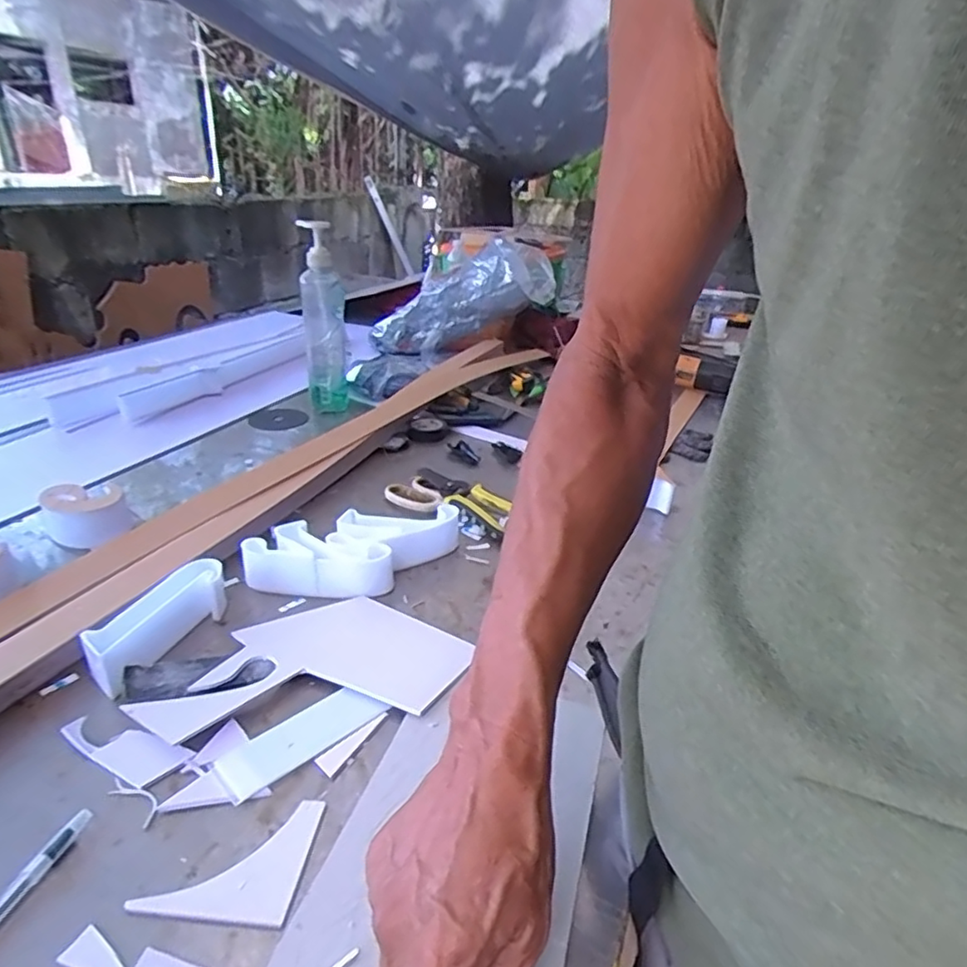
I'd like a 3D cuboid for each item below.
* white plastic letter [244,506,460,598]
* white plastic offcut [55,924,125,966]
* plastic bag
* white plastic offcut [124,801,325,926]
[{"bbox_3d":[-0.120,0.063,0.604,0.210,0.036,0.095,-14,31,-28],"label":"white plastic letter"},{"bbox_3d":[-0.185,0.233,0.300,0.042,0.004,0.017,13,29,20],"label":"white plastic offcut"},{"bbox_3d":[-0.045,-0.371,1.272,0.393,0.150,0.093,-25,27,8],"label":"plastic bag"},{"bbox_3d":[-0.140,0.208,0.348,0.080,0.004,0.068,3,27,2],"label":"white plastic offcut"}]

